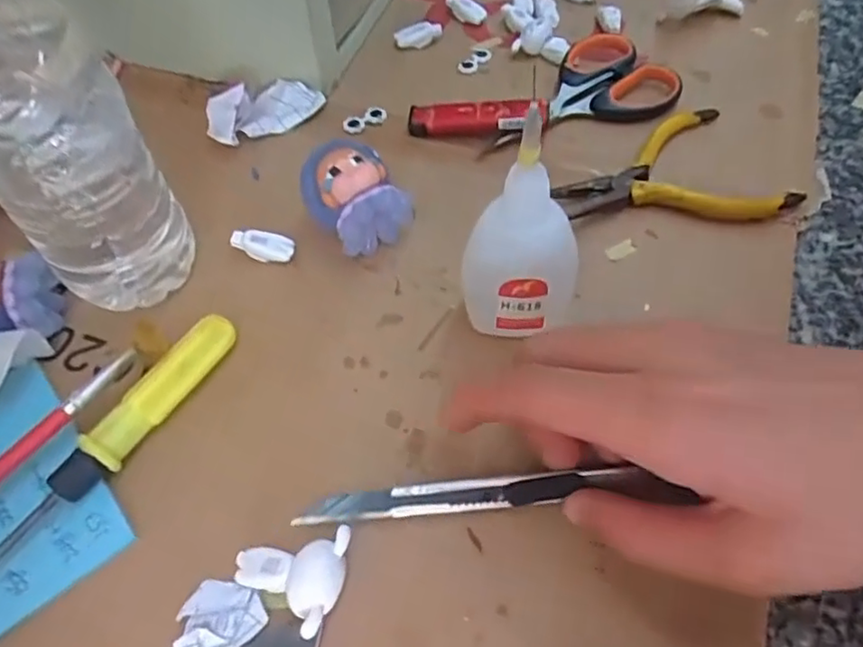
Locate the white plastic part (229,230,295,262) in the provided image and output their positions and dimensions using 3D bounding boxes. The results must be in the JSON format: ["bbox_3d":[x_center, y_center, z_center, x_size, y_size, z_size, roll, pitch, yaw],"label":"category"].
[{"bbox_3d":[-0.080,-0.036,0.296,0.029,0.011,0.012,6,57,5],"label":"white plastic part"}]

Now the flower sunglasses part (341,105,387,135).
[{"bbox_3d":[-0.038,-0.115,0.351,0.026,0.005,0.012,-33,62,-18],"label":"flower sunglasses part"}]

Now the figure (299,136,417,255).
[{"bbox_3d":[-0.036,-0.058,0.292,0.040,0.038,0.042,-1,57,1],"label":"figure"}]

